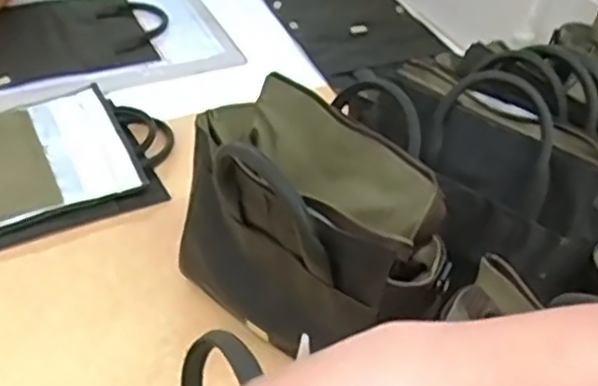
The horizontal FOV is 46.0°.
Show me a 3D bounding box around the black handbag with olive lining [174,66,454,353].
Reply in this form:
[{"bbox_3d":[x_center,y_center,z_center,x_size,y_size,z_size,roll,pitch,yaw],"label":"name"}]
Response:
[{"bbox_3d":[0.009,0.032,0.648,0.267,0.197,0.148,35,49,29],"label":"black handbag with olive lining"}]

